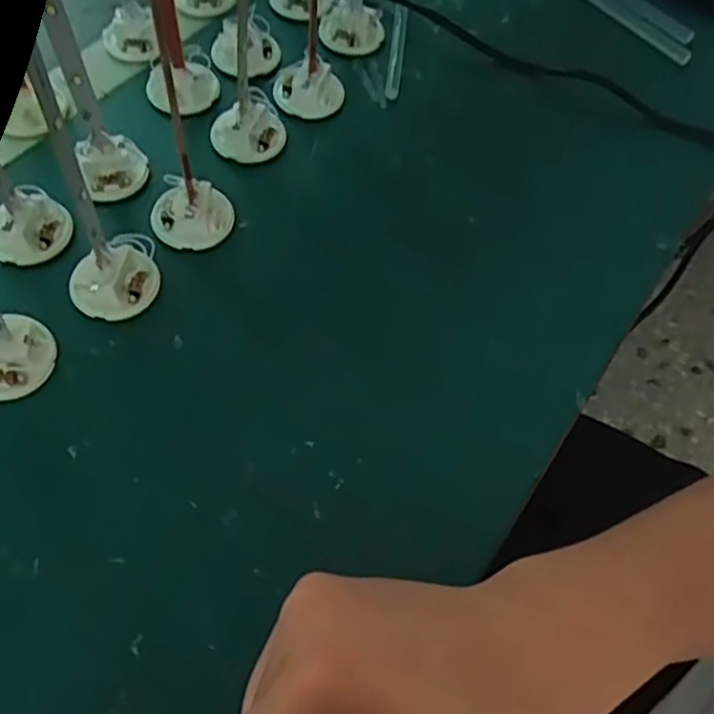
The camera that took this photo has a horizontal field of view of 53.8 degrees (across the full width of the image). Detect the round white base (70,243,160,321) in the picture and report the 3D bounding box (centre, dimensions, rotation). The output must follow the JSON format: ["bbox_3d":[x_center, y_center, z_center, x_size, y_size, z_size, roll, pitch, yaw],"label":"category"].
[{"bbox_3d":[-0.108,-0.035,0.314,0.037,0.020,0.031,-26,64,-18],"label":"round white base"}]

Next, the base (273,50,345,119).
[{"bbox_3d":[-0.027,-0.152,0.387,0.037,0.021,0.037,2,59,-3],"label":"base"}]

